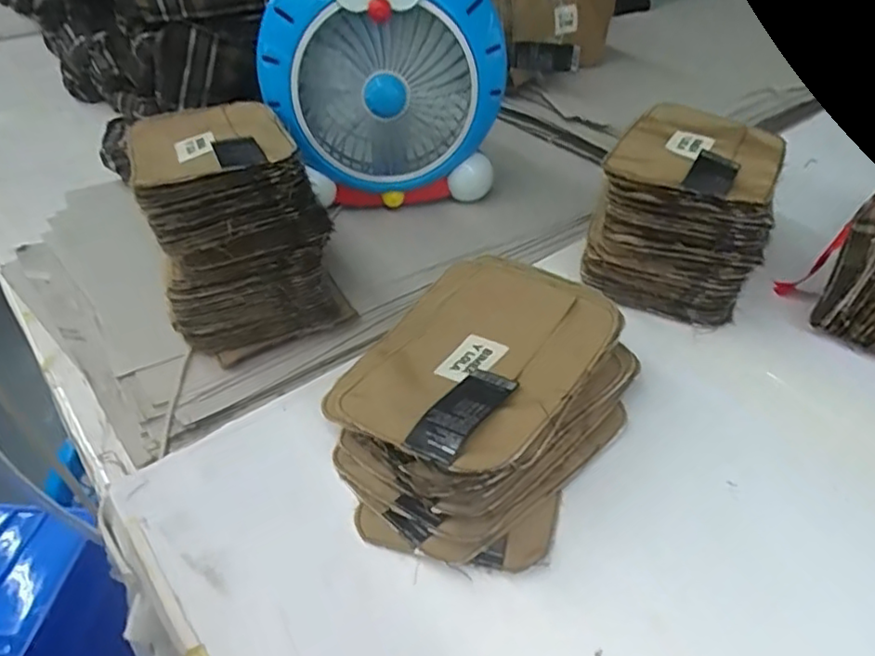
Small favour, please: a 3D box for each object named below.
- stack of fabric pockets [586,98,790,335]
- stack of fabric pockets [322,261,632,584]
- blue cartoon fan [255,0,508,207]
[{"bbox_3d":[0.225,-0.113,0.598,0.138,0.124,0.202,18,45,17],"label":"stack of fabric pockets"},{"bbox_3d":[0.034,0.046,0.464,0.170,0.066,0.229,22,46,21],"label":"stack of fabric pockets"},{"bbox_3d":[-0.056,-0.255,0.676,0.247,0.240,0.097,-8,43,-10],"label":"blue cartoon fan"}]

